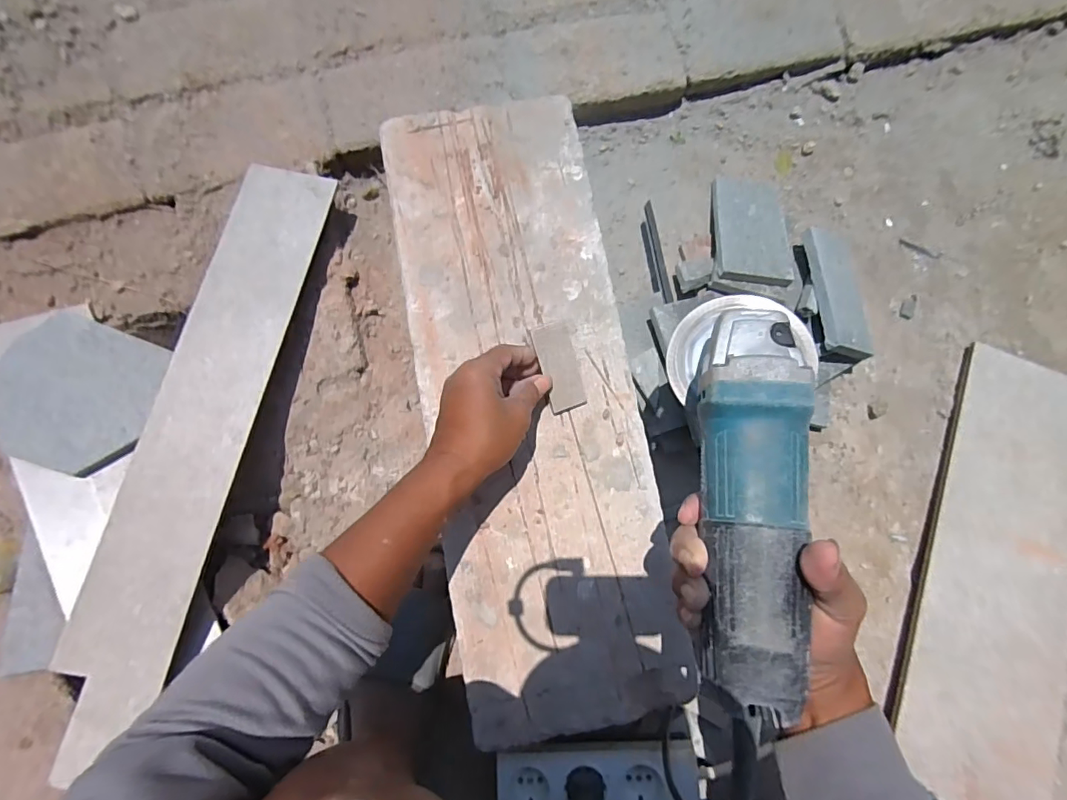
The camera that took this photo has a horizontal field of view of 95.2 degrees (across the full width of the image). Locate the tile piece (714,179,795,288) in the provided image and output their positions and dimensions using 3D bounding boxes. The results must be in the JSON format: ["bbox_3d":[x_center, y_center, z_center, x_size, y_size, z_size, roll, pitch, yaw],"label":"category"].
[{"bbox_3d":[0.251,-0.202,0.562,0.082,0.010,0.158,8,64,1],"label":"tile piece"}]

